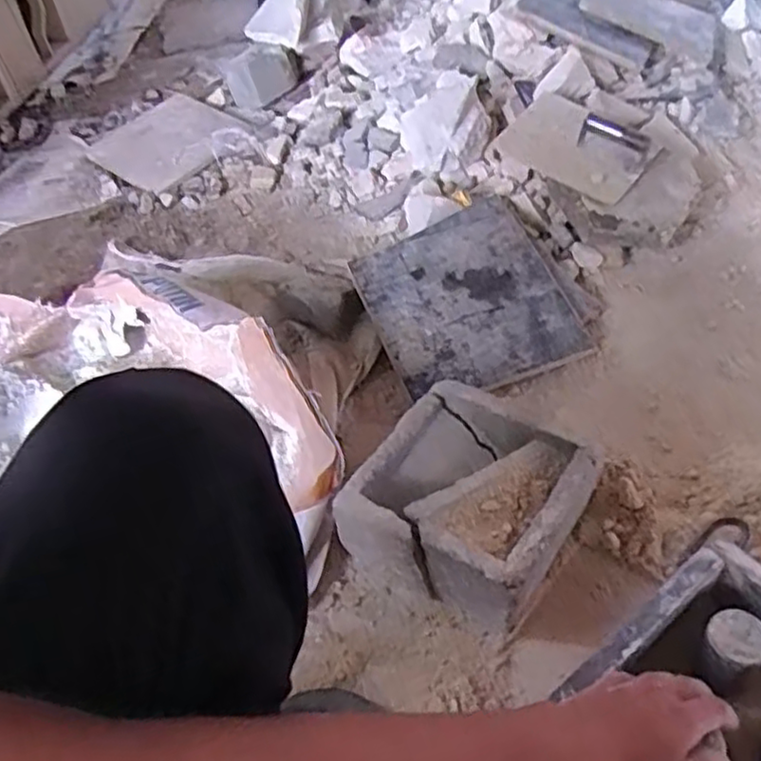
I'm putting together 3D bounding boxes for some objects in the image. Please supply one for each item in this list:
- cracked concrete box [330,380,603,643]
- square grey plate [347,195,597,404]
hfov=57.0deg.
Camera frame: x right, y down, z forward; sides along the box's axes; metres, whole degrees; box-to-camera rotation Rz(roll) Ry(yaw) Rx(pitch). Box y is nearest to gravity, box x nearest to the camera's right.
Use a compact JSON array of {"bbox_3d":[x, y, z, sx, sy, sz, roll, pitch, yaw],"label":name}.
[{"bbox_3d":[0.093,0.122,0.732,0.205,0.099,0.209,27,58,23],"label":"cracked concrete box"},{"bbox_3d":[0.113,-0.112,0.951,0.250,0.023,0.274,-22,67,-9],"label":"square grey plate"}]

